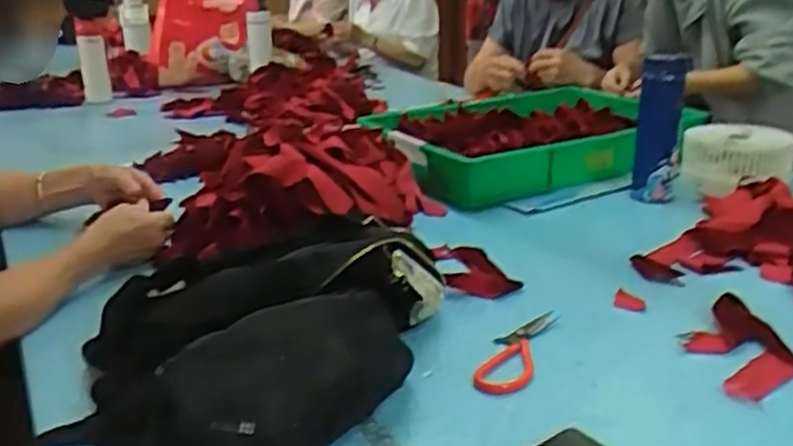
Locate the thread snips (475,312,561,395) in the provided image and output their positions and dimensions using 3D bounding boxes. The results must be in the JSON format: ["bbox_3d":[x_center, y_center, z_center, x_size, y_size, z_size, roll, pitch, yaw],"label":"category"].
[{"bbox_3d":[0.119,0.123,0.726,0.048,0.006,0.155,8,23,23],"label":"thread snips"}]

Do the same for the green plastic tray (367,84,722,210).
[{"bbox_3d":[0.241,-0.158,1.347,0.546,0.080,0.426,-12,23,-23],"label":"green plastic tray"}]

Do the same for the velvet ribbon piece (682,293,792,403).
[{"bbox_3d":[0.333,0.118,0.717,0.093,0.017,0.155,-5,21,-7],"label":"velvet ribbon piece"}]

